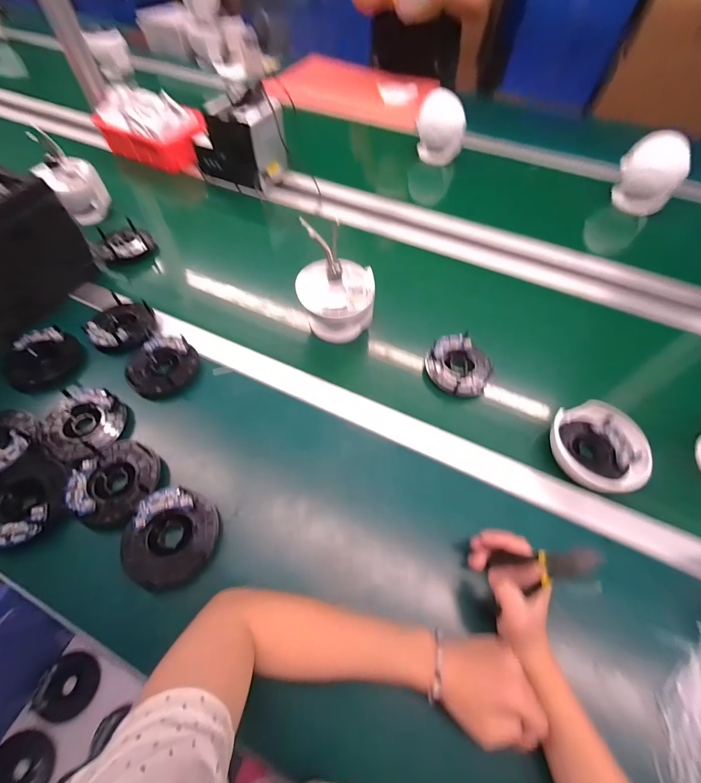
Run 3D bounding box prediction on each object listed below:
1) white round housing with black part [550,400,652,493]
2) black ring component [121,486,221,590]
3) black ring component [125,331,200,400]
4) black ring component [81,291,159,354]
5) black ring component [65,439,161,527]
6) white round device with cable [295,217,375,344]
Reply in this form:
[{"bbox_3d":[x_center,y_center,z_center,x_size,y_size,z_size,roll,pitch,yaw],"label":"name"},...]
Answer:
[{"bbox_3d":[0.333,0.074,0.462,0.114,0.036,0.117,1,56,-2],"label":"white round housing with black part"},{"bbox_3d":[-0.207,0.165,0.395,0.103,0.024,0.100,1,56,-2],"label":"black ring component"},{"bbox_3d":[-0.287,-0.041,0.526,0.096,0.036,0.096,1,56,-2],"label":"black ring component"},{"bbox_3d":[-0.368,-0.111,0.565,0.101,0.034,0.100,-4,56,-5],"label":"black ring component"},{"bbox_3d":[-0.288,0.109,0.427,0.094,0.022,0.101,1,56,-2],"label":"black ring component"},{"bbox_3d":[-0.027,-0.173,0.573,0.123,0.119,0.147,-9,57,-8],"label":"white round device with cable"}]

